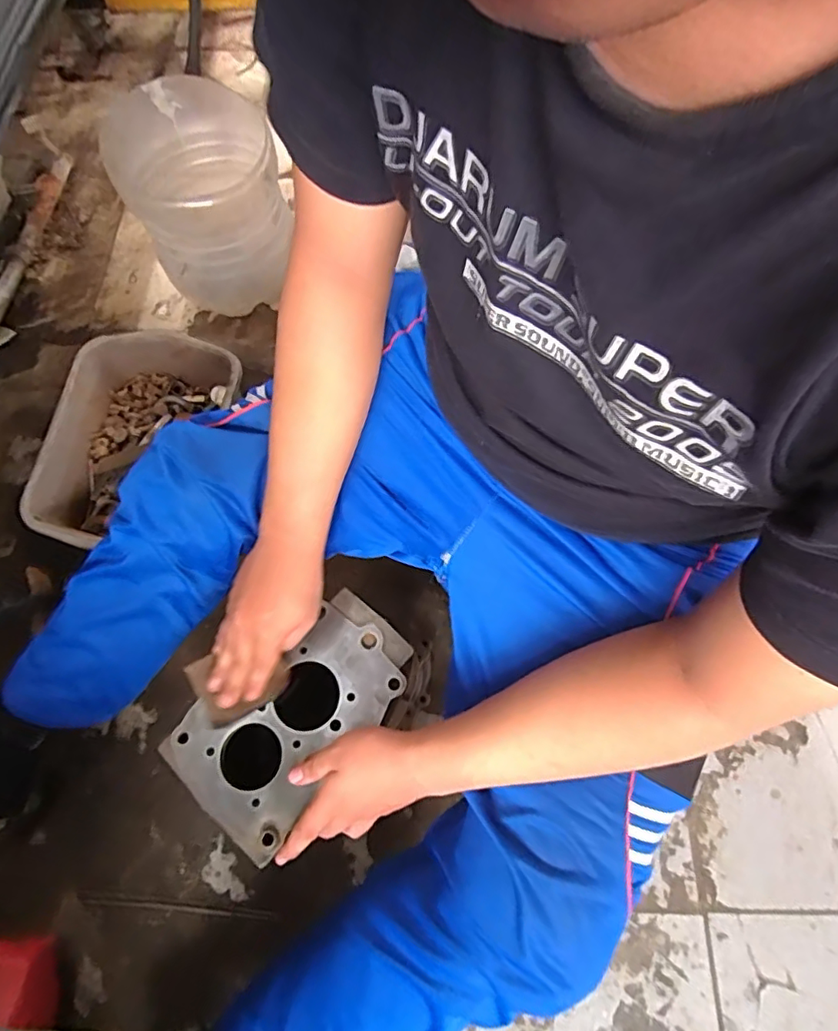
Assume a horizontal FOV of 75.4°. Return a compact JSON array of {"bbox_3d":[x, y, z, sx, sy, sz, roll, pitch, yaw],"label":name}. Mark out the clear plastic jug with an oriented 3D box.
[{"bbox_3d":[-0.348,-0.533,0.942,0.232,0.263,0.259,-12,70,-2],"label":"clear plastic jug"}]

